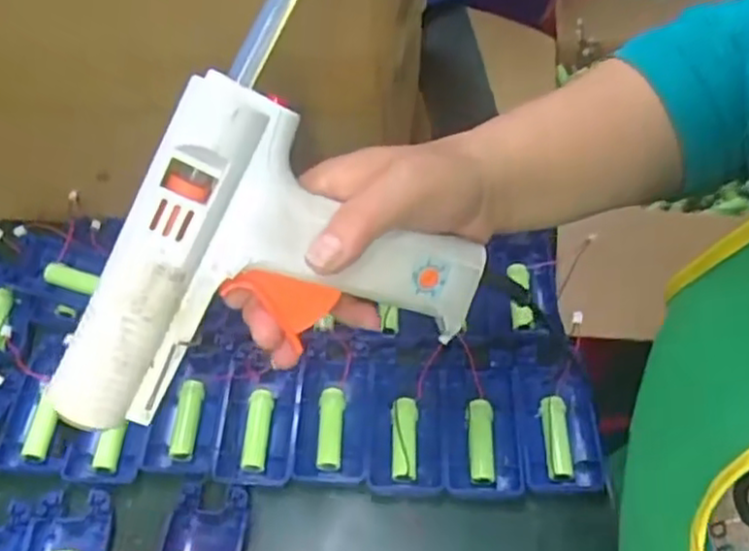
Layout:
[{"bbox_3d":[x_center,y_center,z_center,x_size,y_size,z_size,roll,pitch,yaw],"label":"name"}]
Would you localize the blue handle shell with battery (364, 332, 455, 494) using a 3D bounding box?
[{"bbox_3d":[0.021,0.086,0.445,0.047,0.020,0.102,5,53,6],"label":"blue handle shell with battery"}]

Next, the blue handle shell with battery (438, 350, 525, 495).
[{"bbox_3d":[0.065,0.090,0.442,0.046,0.019,0.093,0,52,2],"label":"blue handle shell with battery"}]

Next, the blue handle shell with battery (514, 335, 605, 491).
[{"bbox_3d":[0.113,0.086,0.443,0.047,0.020,0.099,-1,52,1],"label":"blue handle shell with battery"}]

